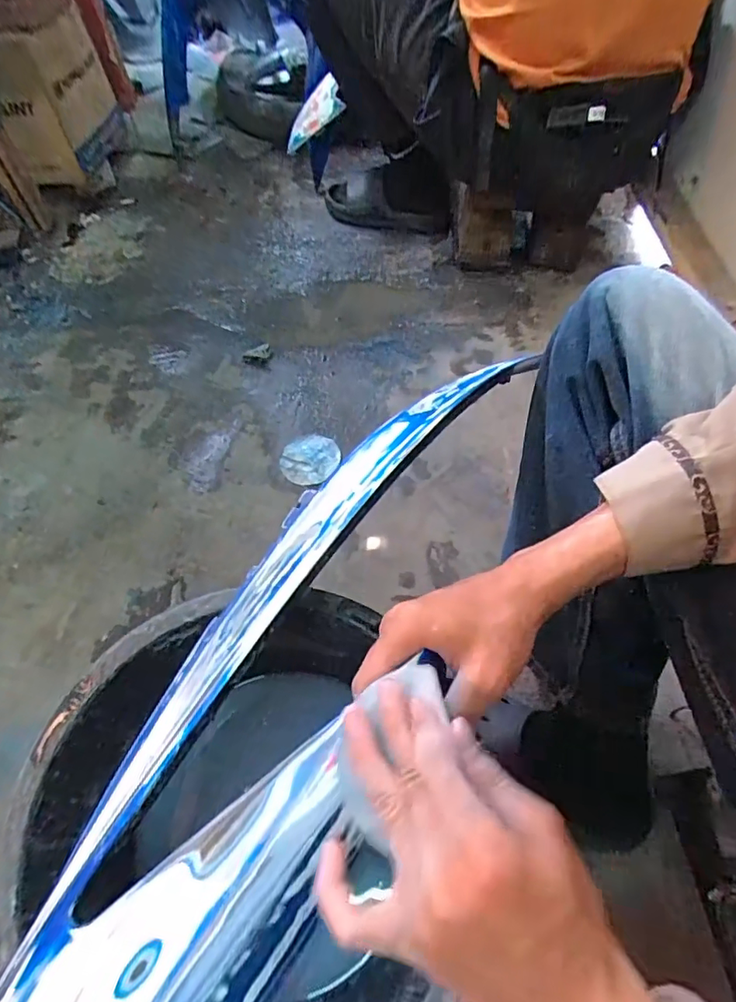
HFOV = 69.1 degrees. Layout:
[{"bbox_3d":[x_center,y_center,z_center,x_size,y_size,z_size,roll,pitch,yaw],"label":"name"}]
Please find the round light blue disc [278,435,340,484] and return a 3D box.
[{"bbox_3d":[-0.089,-0.066,0.829,0.090,0.008,0.091,-2,58,3],"label":"round light blue disc"}]

